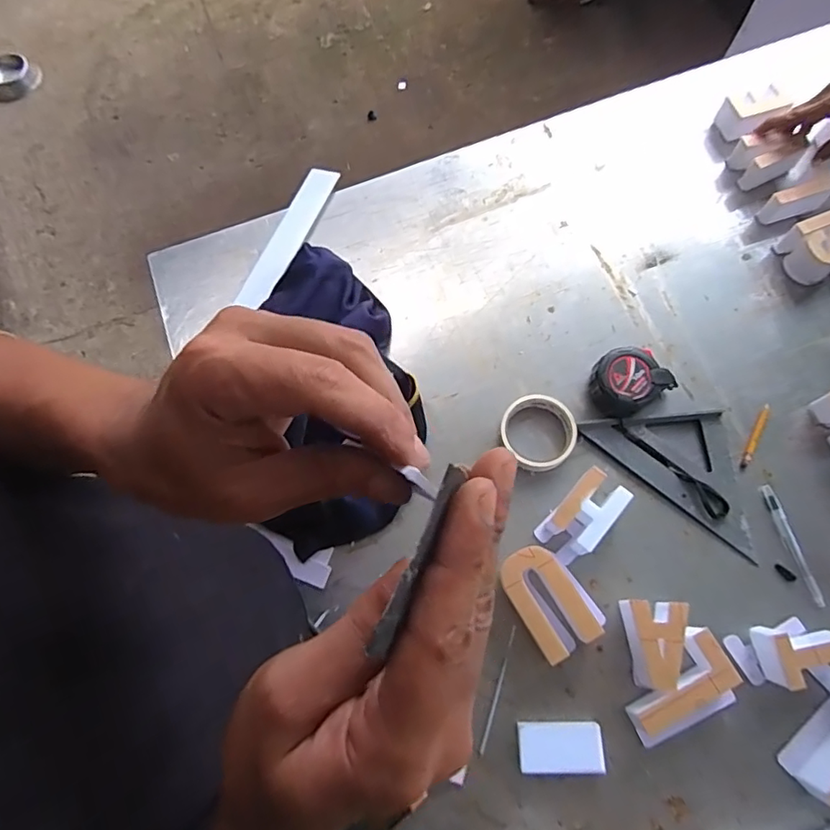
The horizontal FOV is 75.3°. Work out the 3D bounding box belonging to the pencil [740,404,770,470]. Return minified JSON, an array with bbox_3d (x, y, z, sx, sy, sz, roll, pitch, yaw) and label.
[{"bbox_3d":[0.414,0.026,0.654,0.011,0.007,0.087,29,73,10],"label":"pencil"}]

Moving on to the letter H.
[{"bbox_3d":[0.192,0.116,0.616,0.058,0.047,0.101,43,77,15],"label":"letter H"}]

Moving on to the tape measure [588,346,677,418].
[{"bbox_3d":[0.260,-0.040,0.669,0.091,0.041,0.080,-36,73,-10],"label":"tape measure"}]

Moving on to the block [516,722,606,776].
[{"bbox_3d":[0.149,0.340,0.549,0.084,0.023,0.043,-2,71,0],"label":"block"}]

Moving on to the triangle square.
[{"bbox_3d":[0.297,0.082,0.638,0.169,0.012,0.168,-3,71,0],"label":"triangle square"}]

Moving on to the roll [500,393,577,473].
[{"bbox_3d":[0.150,0.020,0.656,0.088,0.023,0.094,0,71,1],"label":"roll"}]

